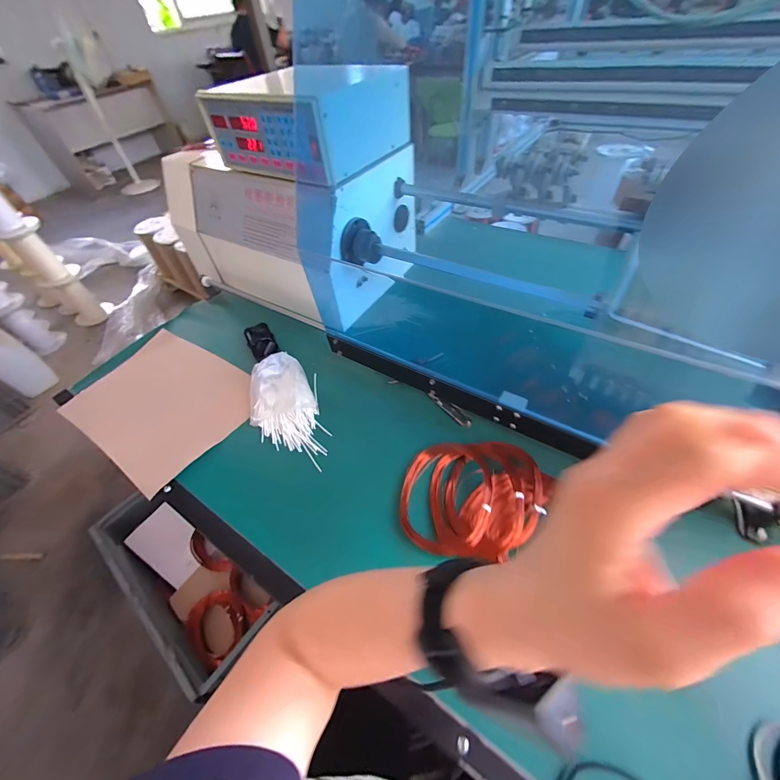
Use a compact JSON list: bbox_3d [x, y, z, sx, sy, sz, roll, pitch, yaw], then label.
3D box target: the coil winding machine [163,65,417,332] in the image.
[{"bbox_3d":[-0.246,-0.401,0.720,0.558,0.343,0.313,16,54,19],"label":"coil winding machine"}]

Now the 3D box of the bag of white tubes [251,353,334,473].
[{"bbox_3d":[-0.170,0.031,0.570,0.127,0.047,0.217,-29,54,-17],"label":"bag of white tubes"}]

